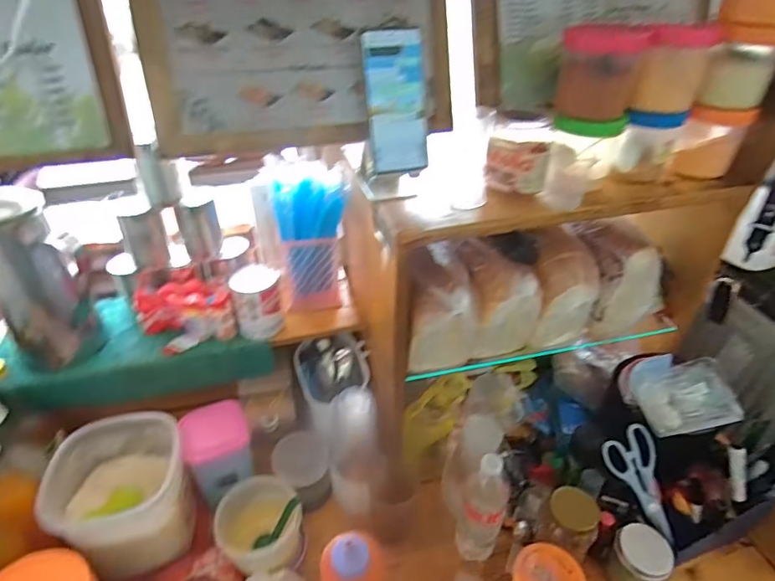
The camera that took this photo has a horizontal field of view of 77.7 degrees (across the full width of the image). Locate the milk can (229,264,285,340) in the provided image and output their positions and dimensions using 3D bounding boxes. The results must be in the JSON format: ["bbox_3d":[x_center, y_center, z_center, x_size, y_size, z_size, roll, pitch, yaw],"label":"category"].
[{"bbox_3d":[-0.211,0.019,0.785,0.080,0.100,0.067,-13,40,-16],"label":"milk can"}]

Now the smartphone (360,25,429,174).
[{"bbox_3d":[0.012,-0.219,0.559,0.074,0.153,0.014,-14,19,-18],"label":"smartphone"}]

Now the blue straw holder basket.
[{"bbox_3d":[-0.132,-0.087,0.832,0.113,0.227,0.117,-11,40,-14],"label":"blue straw holder basket"}]

